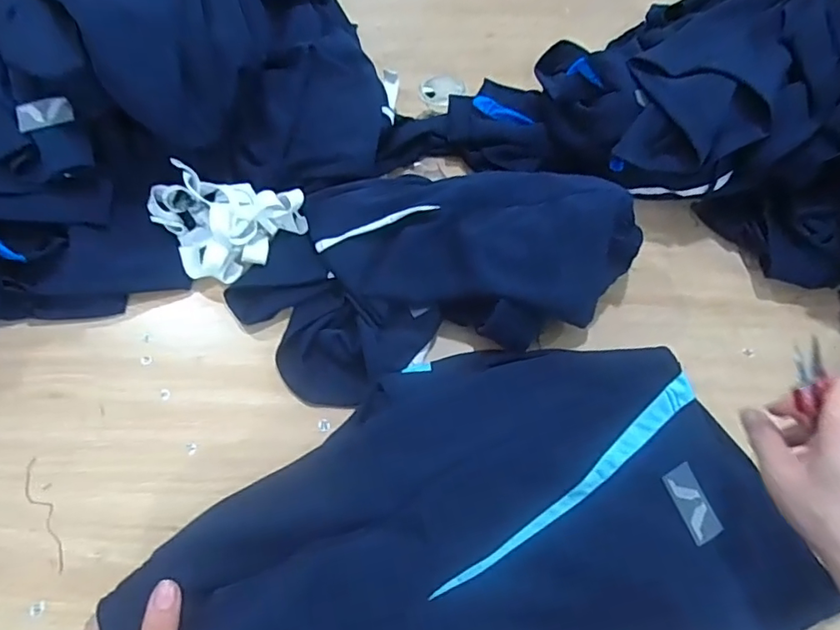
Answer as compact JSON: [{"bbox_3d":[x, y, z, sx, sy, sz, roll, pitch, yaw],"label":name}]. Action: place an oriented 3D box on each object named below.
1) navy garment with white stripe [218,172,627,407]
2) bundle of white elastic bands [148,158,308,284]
[{"bbox_3d":[0.003,-0.064,0.531,0.378,0.080,0.229,-16,60,-8],"label":"navy garment with white stripe"},{"bbox_3d":[-0.203,-0.093,0.565,0.153,0.059,0.096,4,58,5],"label":"bundle of white elastic bands"}]

